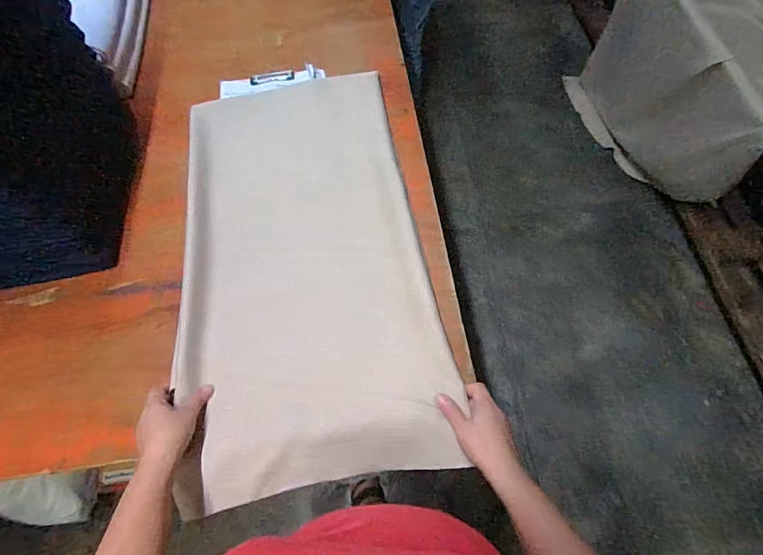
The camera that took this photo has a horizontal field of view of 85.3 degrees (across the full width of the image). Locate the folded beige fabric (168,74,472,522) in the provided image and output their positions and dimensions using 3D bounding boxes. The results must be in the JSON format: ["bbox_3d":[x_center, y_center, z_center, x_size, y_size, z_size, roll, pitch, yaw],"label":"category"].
[{"bbox_3d":[-0.132,-0.062,0.695,0.384,0.043,0.741,-10,65,-2],"label":"folded beige fabric"}]

